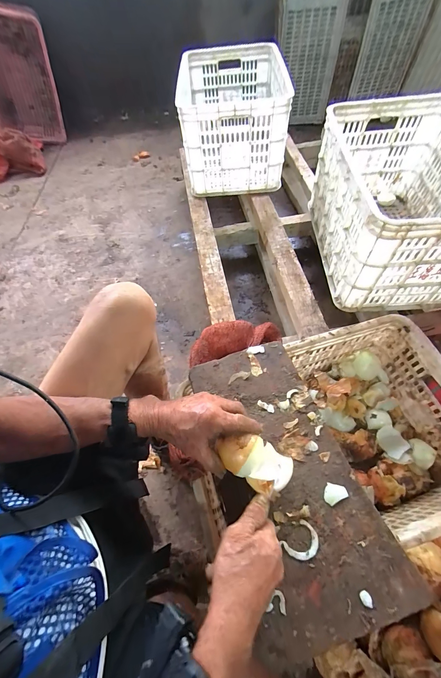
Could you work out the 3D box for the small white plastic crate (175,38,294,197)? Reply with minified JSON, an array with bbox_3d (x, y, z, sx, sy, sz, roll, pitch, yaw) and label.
[{"bbox_3d":[0.045,-0.906,1.112,0.411,0.286,0.581,-4,60,1],"label":"small white plastic crate"}]

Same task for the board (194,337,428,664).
[{"bbox_3d":[0.101,0.202,0.438,0.204,0.010,0.419,-18,60,-7],"label":"board"}]

